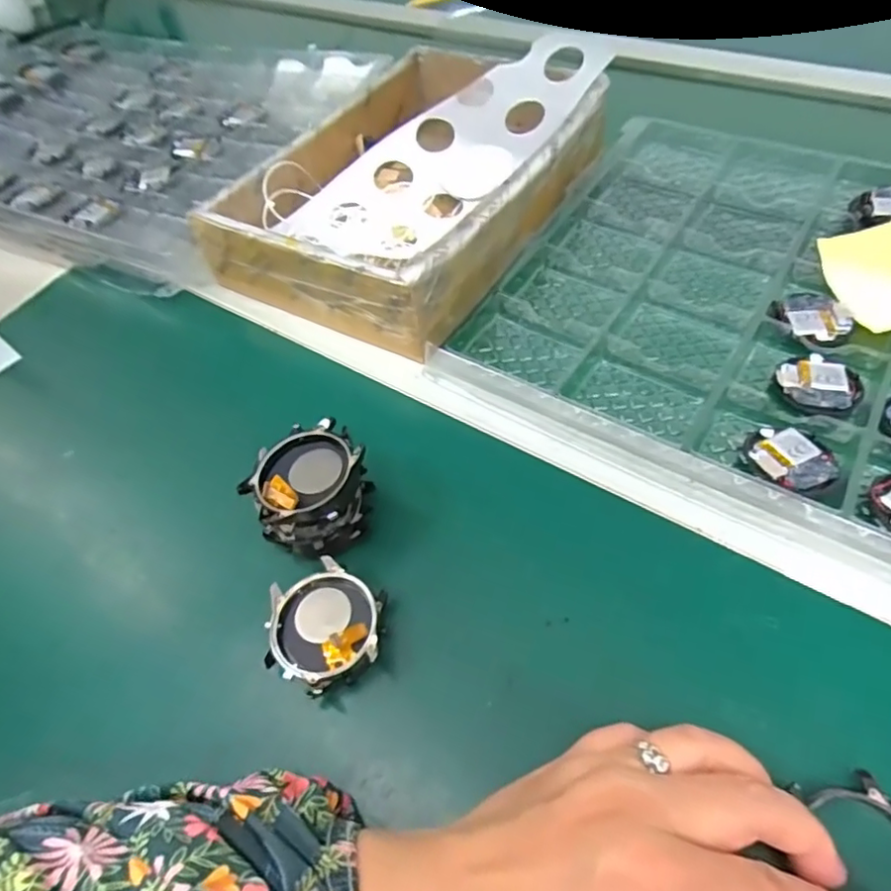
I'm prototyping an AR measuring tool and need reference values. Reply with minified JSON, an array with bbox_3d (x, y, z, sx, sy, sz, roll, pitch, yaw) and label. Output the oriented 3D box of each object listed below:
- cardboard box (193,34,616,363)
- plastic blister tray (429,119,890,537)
[{"bbox_3d":[-0.015,-0.201,0.435,0.189,0.058,0.289,25,59,22],"label":"cardboard box"},{"bbox_3d":[0.262,-0.077,0.333,0.444,0.025,0.302,25,59,22],"label":"plastic blister tray"}]

